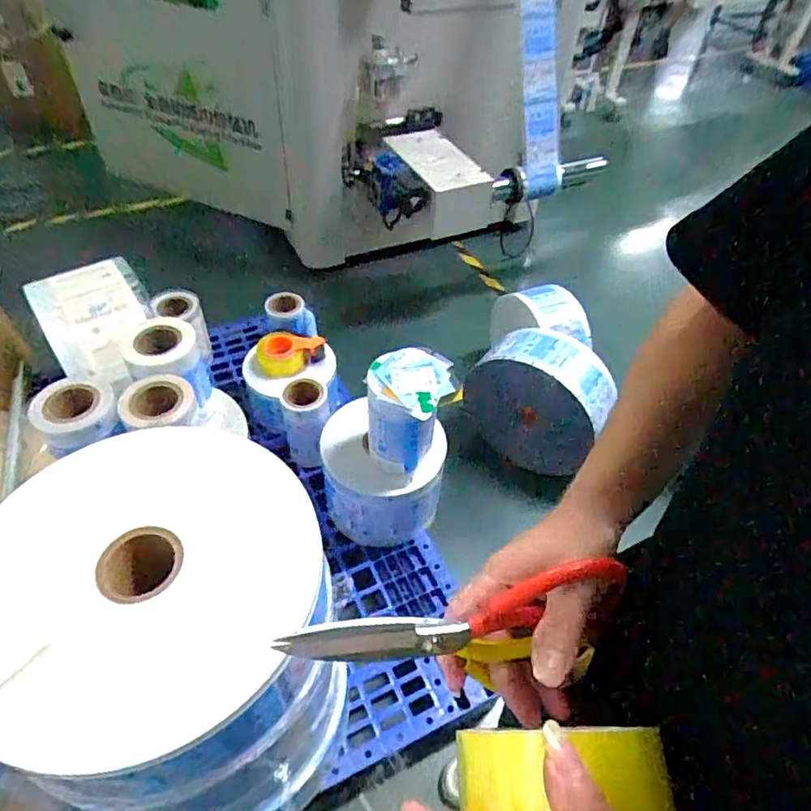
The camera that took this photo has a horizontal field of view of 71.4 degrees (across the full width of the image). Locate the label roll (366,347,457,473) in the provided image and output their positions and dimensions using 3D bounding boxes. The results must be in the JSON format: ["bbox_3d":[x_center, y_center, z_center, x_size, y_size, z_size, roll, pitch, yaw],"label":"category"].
[{"bbox_3d":[0.005,0.011,1.106,0.155,0.193,0.150,2,49,-2],"label":"label roll"}]

